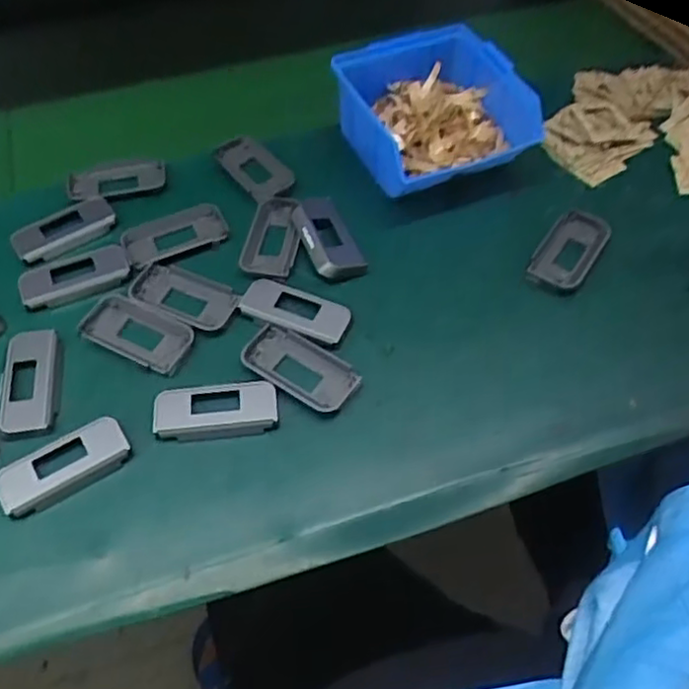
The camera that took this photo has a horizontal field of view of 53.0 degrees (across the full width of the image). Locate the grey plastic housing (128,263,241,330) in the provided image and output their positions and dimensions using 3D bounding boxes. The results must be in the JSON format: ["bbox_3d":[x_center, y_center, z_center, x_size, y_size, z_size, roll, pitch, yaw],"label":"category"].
[{"bbox_3d":[-0.112,-0.034,0.481,0.081,0.008,0.039,21,56,17],"label":"grey plastic housing"}]

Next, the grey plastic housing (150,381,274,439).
[{"bbox_3d":[-0.081,0.041,0.437,0.075,0.014,0.032,-4,53,-2],"label":"grey plastic housing"}]

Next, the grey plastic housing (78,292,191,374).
[{"bbox_3d":[-0.139,-0.008,0.464,0.076,0.011,0.038,22,56,17],"label":"grey plastic housing"}]

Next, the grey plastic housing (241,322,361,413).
[{"bbox_3d":[-0.029,0.015,0.444,0.076,0.009,0.039,29,59,21],"label":"grey plastic housing"}]

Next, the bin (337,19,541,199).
[{"bbox_3d":[0.071,-0.181,0.545,0.124,0.072,0.127,-21,55,-14],"label":"bin"}]

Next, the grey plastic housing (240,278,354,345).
[{"bbox_3d":[-0.033,-0.024,0.477,0.076,0.009,0.032,17,55,14],"label":"grey plastic housing"}]

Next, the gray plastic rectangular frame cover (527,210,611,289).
[{"bbox_3d":[0.162,-0.067,0.495,0.038,0.013,0.076,28,58,21],"label":"gray plastic rectangular frame cover"}]

